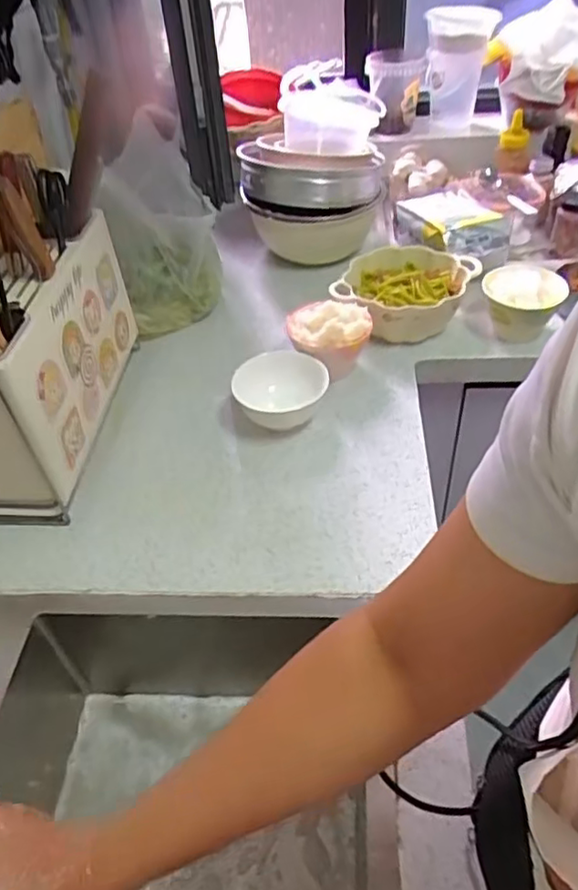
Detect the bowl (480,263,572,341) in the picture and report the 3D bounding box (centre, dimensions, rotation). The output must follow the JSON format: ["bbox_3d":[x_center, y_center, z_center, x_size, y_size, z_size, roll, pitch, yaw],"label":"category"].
[{"bbox_3d":[0.362,-0.224,0.971,0.116,0.085,0.129,17,49,21],"label":"bowl"}]

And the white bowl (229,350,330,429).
[{"bbox_3d":[-0.010,-0.064,0.854,0.126,0.074,0.109,-10,45,-5],"label":"white bowl"}]

